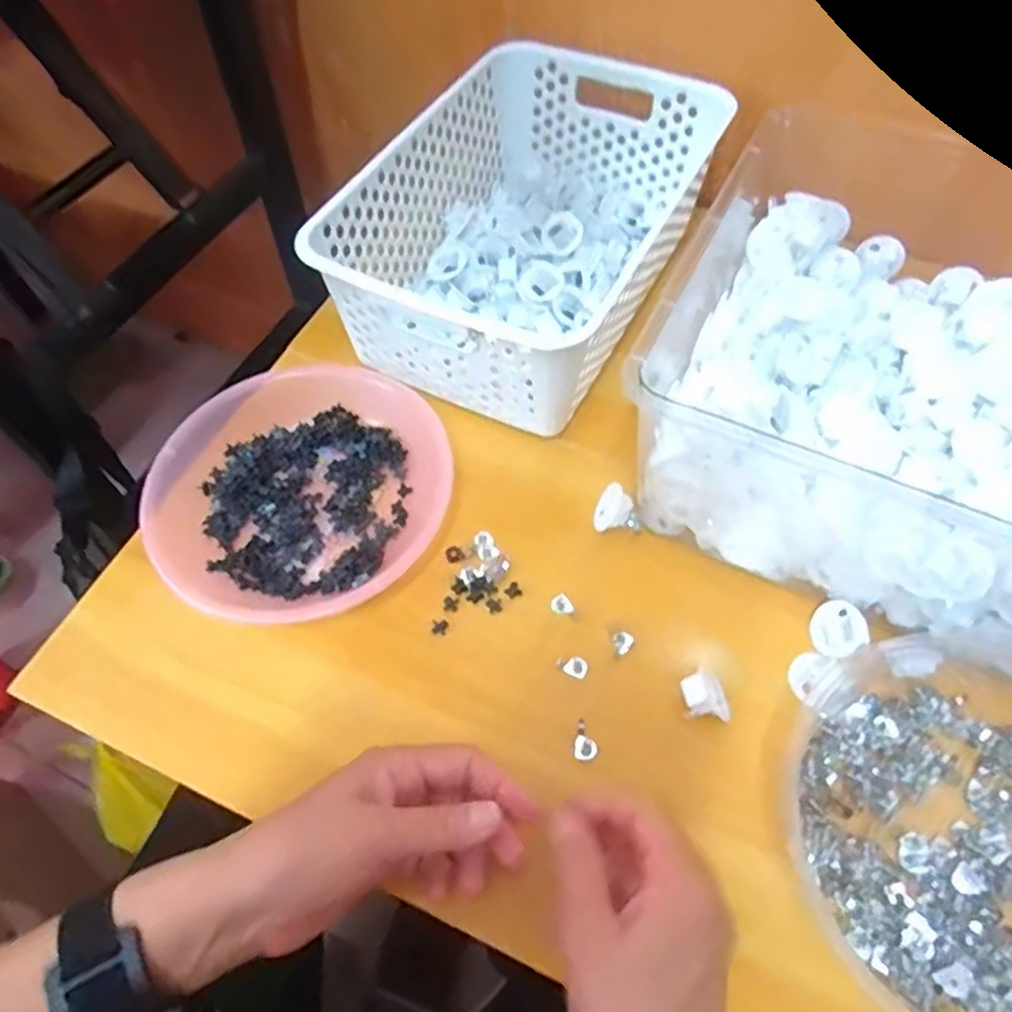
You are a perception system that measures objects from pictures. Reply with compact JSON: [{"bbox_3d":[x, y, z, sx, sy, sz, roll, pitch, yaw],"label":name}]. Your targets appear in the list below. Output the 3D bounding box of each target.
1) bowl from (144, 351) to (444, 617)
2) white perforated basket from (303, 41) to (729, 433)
[{"bbox_3d":[-0.129,-0.012,0.460,0.184,0.036,0.191,-1,59,2],"label":"bowl"},{"bbox_3d":[0.020,-0.211,0.530,0.197,0.109,0.295,23,62,15],"label":"white perforated basket"}]

